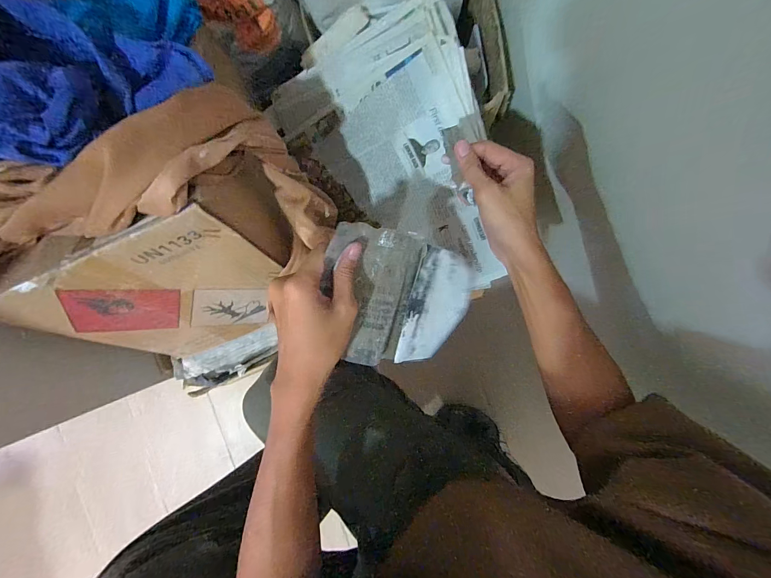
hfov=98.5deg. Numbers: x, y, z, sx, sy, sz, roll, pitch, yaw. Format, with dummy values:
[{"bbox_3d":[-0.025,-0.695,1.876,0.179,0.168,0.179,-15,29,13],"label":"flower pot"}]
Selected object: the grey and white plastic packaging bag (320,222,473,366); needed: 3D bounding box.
[{"bbox_3d":[0.021,0.014,0.358,0.014,0.218,0.135,21,95,47],"label":"grey and white plastic packaging bag"}]

